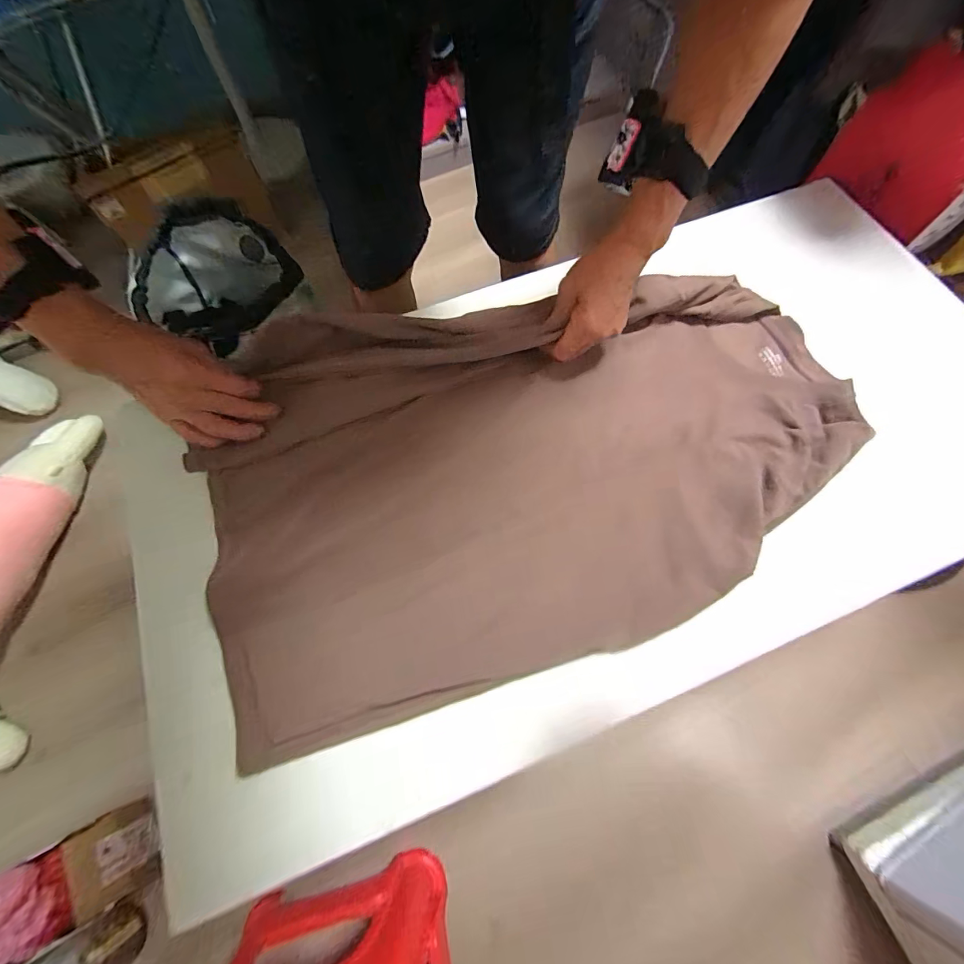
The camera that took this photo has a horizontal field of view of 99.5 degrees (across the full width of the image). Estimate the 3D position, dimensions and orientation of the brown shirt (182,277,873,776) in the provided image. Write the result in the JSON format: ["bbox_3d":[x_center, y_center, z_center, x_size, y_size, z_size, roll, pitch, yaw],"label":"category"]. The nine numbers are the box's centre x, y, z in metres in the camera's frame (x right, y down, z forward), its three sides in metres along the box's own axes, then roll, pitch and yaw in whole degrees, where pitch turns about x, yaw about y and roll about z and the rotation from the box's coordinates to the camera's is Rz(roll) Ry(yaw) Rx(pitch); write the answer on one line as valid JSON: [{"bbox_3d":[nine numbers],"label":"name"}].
[{"bbox_3d":[0.051,-0.038,0.422,0.648,0.033,0.401,-16,70,-5],"label":"brown shirt"}]

